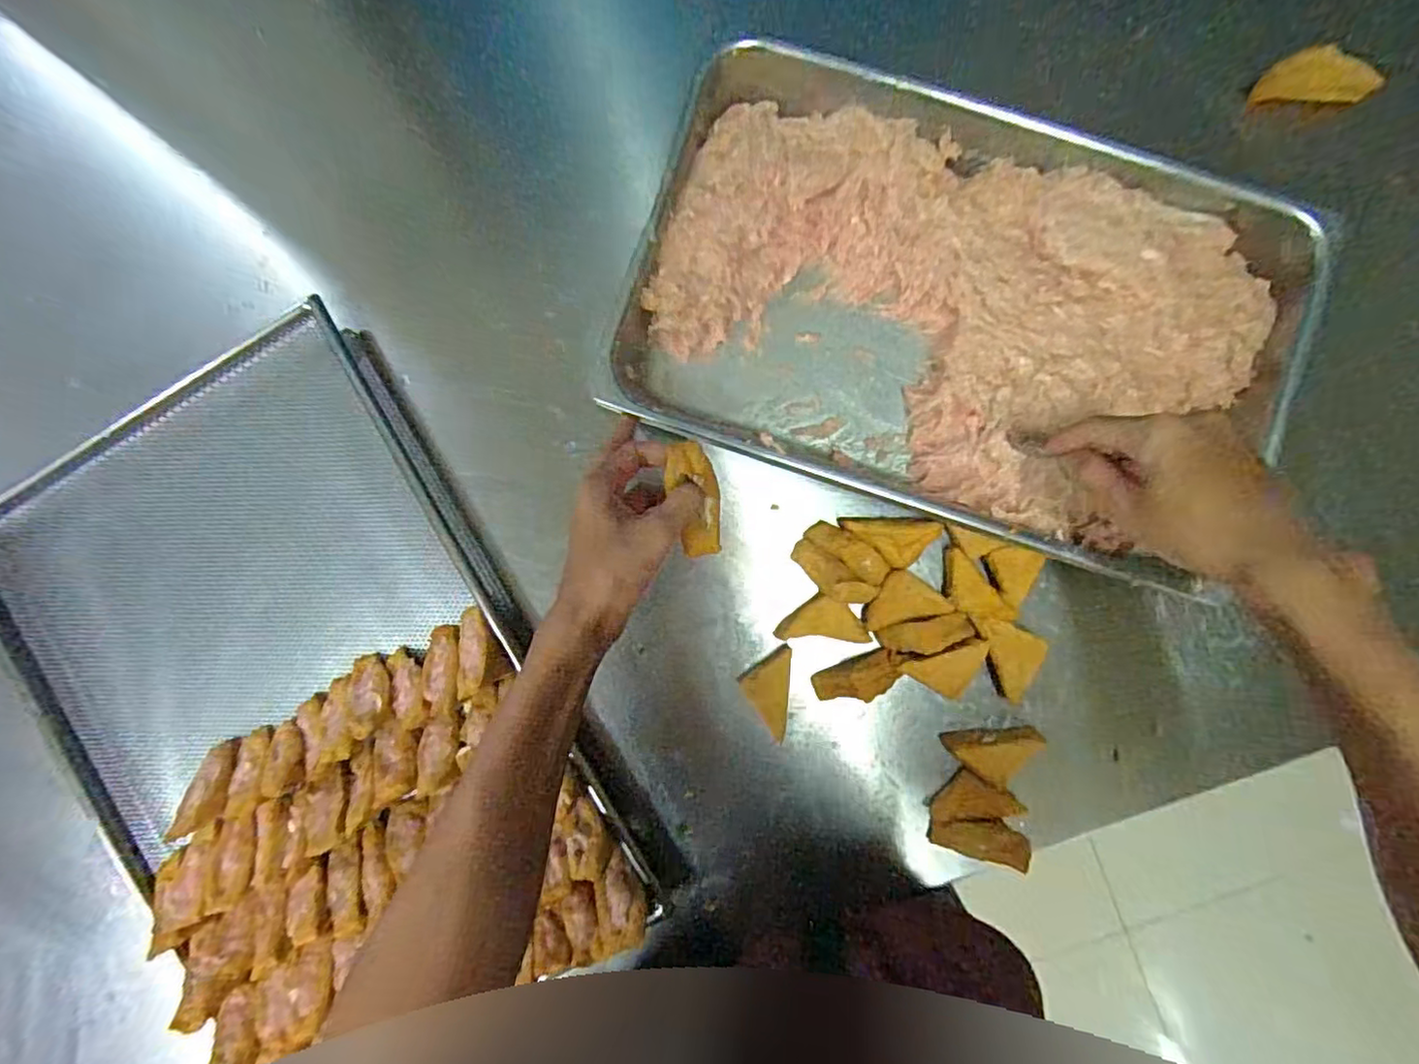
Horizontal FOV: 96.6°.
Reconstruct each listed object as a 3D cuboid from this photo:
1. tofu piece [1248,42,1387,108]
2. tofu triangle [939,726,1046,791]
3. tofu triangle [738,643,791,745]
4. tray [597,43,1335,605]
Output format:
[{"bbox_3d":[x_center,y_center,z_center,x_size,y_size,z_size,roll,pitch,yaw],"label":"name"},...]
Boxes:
[{"bbox_3d":[0.517,-0.384,0.534,0.085,0.030,0.035,16,90,21],"label":"tofu piece"},{"bbox_3d":[0.245,0.192,0.545,0.079,0.034,0.040,-5,89,3],"label":"tofu triangle"},{"bbox_3d":[0.049,0.140,0.564,0.041,0.030,0.080,4,89,3],"label":"tofu triangle"},{"bbox_3d":[0.212,-0.179,0.536,0.522,0.079,0.329,19,90,3],"label":"tray"}]

